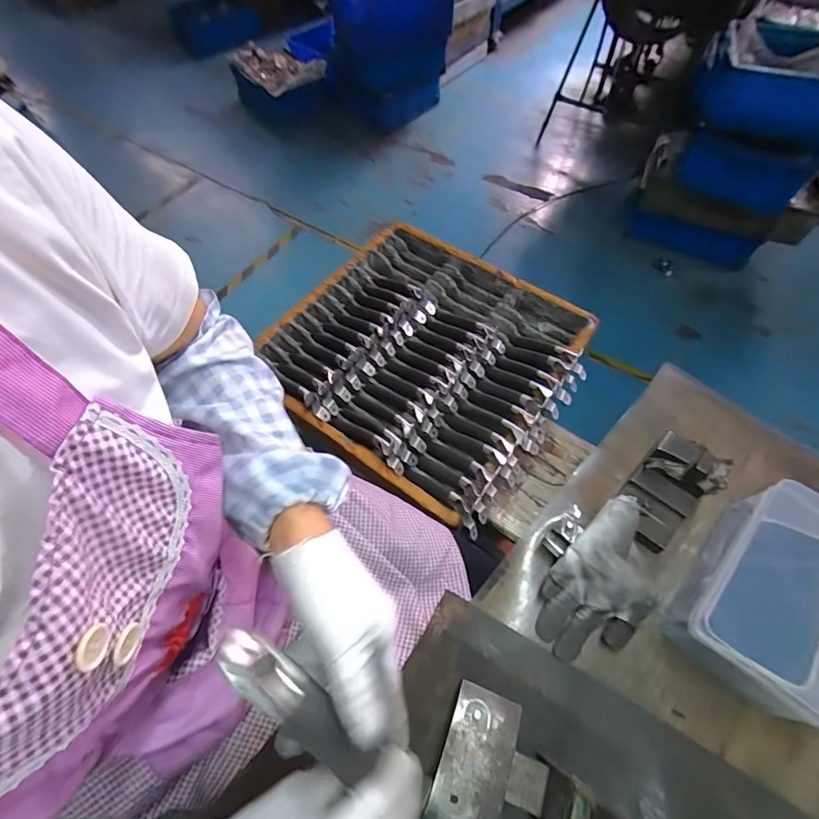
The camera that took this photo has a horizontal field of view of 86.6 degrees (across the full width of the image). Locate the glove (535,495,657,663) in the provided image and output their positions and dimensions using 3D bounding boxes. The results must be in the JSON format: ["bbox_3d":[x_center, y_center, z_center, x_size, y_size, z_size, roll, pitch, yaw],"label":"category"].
[{"bbox_3d":[0.180,0.164,0.402,0.137,0.073,0.089,-40,66,-20],"label":"glove"}]

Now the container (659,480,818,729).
[{"bbox_3d":[0.335,0.167,0.389,0.117,0.082,0.181,39,68,21],"label":"container"}]

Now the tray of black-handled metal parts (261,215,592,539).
[{"bbox_3d":[0.034,-0.122,0.894,0.575,0.063,0.545,32,65,18],"label":"tray of black-handled metal parts"}]

